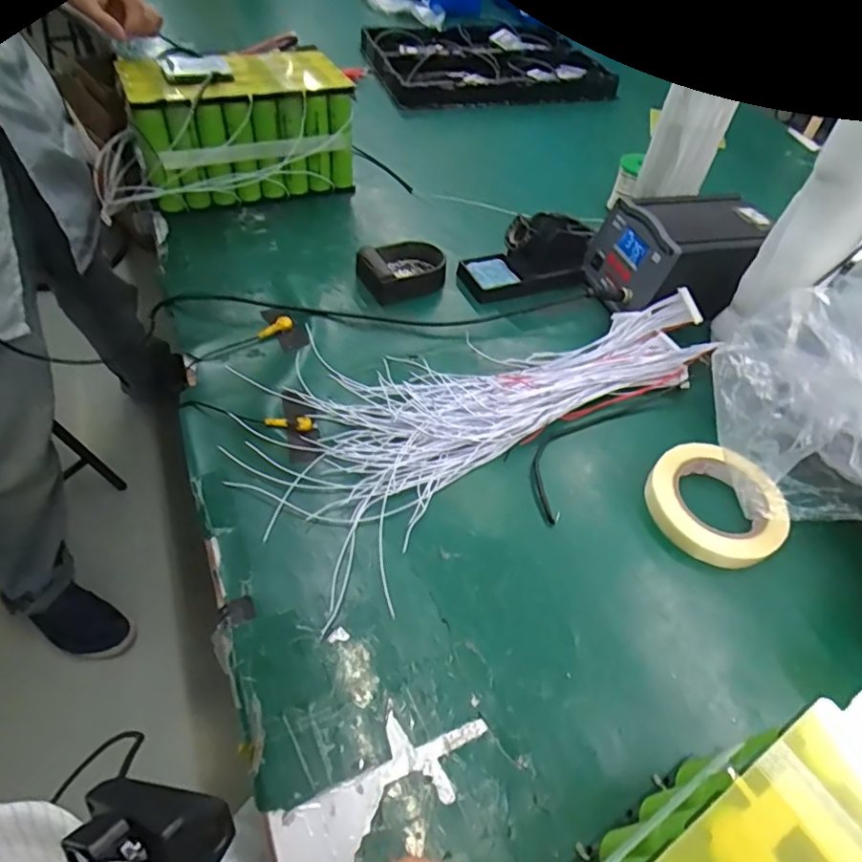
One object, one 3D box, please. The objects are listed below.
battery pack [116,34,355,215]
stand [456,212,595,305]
[{"bbox_3d":[-0.252,-0.410,0.774,0.279,0.156,0.128,-14,53,-17],"label":"battery pack"},{"bbox_3d":[0.135,-0.225,0.718,0.193,0.072,0.083,-16,55,-19],"label":"stand"}]

